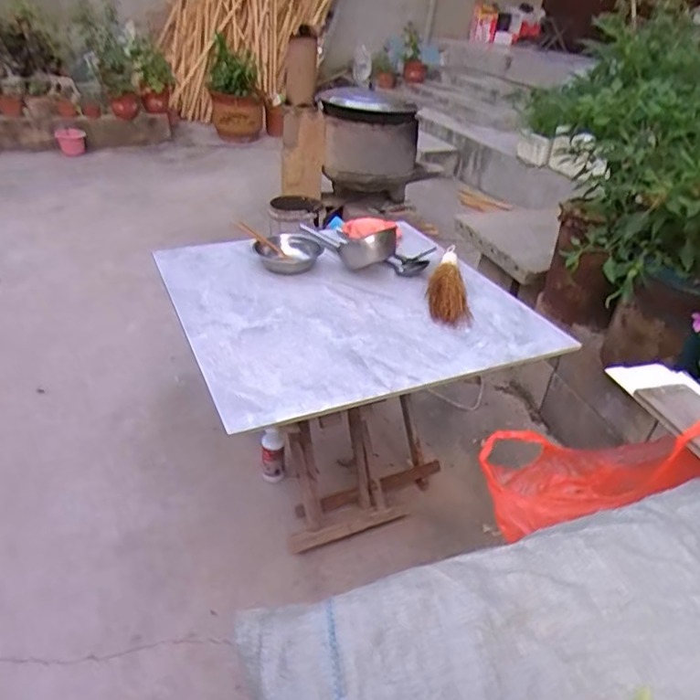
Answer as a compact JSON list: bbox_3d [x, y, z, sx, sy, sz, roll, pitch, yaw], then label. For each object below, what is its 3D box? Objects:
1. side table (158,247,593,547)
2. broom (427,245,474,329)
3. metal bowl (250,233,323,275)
[{"bbox_3d":[-0.010,0.082,1.432,0.787,0.522,0.668,-10,36,-23],"label":"side table"},{"bbox_3d":[0.245,-0.169,1.380,0.102,0.044,0.355,8,33,3],"label":"broom"},{"bbox_3d":[-0.150,-0.251,1.454,0.155,0.064,0.153,4,33,-3],"label":"metal bowl"}]

